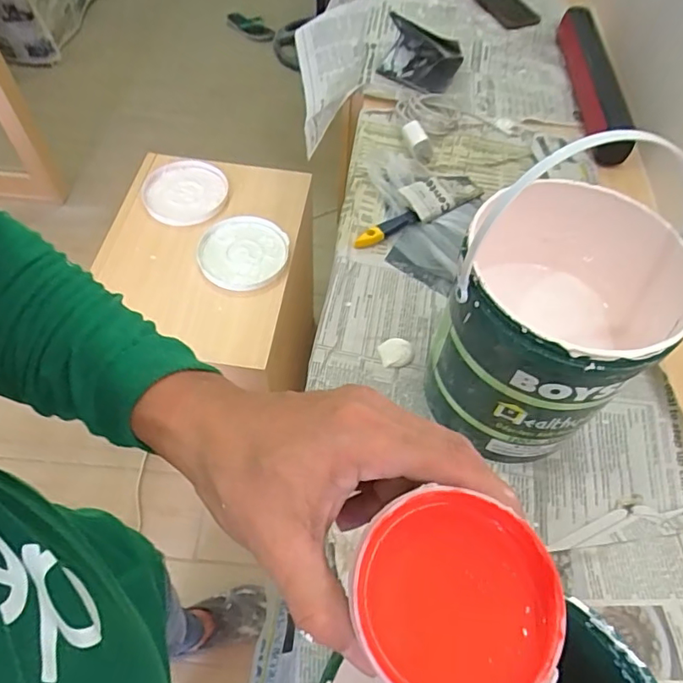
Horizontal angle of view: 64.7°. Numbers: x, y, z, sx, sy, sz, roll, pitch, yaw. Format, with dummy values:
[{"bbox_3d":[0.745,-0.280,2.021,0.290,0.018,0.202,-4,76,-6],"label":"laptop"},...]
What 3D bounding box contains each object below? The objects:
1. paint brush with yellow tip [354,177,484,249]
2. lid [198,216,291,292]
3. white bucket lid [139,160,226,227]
[{"bbox_3d":[0.097,-0.175,0.696,0.188,0.025,0.057,-24,62,-16],"label":"paint brush with yellow tip"},{"bbox_3d":[-0.193,-0.176,1.060,0.170,0.015,0.170,1,58,-2],"label":"lid"},{"bbox_3d":[-0.333,-0.323,1.144,0.169,0.014,0.200,-15,60,-11],"label":"white bucket lid"}]

